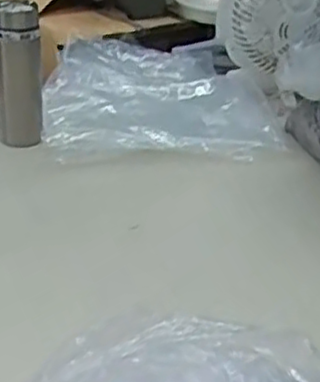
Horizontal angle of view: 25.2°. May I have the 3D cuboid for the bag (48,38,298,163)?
[{"bbox_3d":[-0.006,-0.166,1.236,0.376,0.052,0.452,-1,28,-5],"label":"bag"}]

